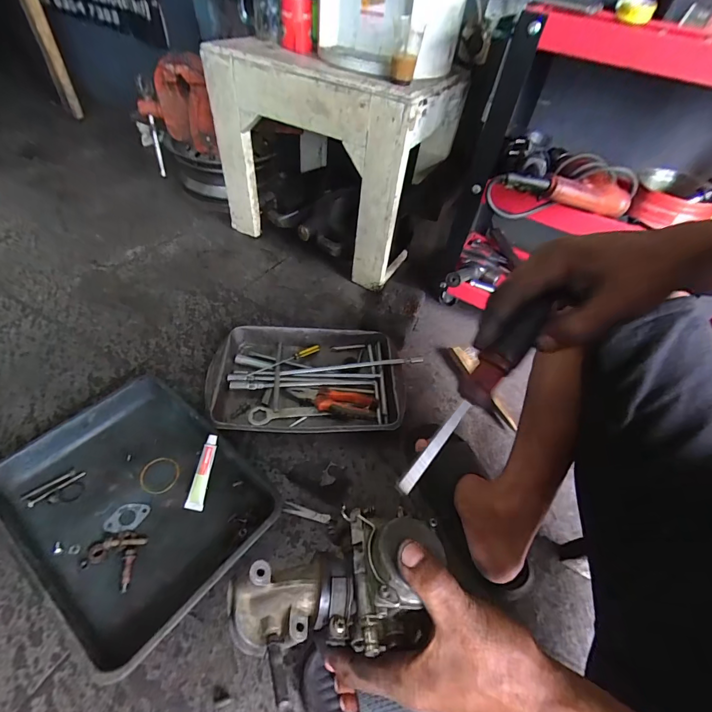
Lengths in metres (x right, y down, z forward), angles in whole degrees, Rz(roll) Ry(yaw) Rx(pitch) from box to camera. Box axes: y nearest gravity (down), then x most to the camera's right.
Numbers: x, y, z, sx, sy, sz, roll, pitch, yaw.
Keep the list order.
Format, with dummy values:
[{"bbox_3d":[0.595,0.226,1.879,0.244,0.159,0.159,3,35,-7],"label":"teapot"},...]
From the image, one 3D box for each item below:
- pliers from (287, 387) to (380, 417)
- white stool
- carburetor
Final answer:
[{"bbox_3d":[-0.043,0.079,0.676,0.166,0.017,0.062,8,48,1],"label":"pliers"},{"bbox_3d":[-0.054,-0.522,0.957,0.543,0.424,0.362,29,52,19],"label":"white stool"},{"bbox_3d":[-0.016,0.159,0.262,0.144,0.057,0.081,3,48,-3],"label":"carburetor"}]

